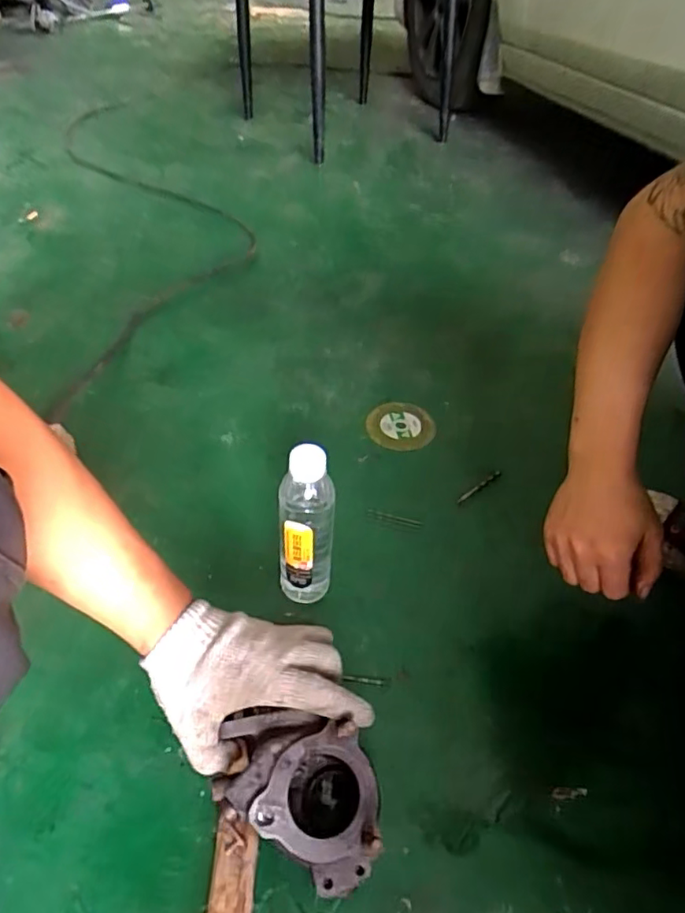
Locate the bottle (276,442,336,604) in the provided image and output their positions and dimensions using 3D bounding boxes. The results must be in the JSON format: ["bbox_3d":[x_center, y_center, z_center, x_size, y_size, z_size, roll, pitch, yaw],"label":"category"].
[{"bbox_3d":[-0.037,0.073,0.564,0.053,0.198,0.054,12,46,7],"label":"bottle"}]

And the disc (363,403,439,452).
[{"bbox_3d":[0.085,-0.045,0.827,0.098,0.008,0.093,-1,51,2],"label":"disc"}]

